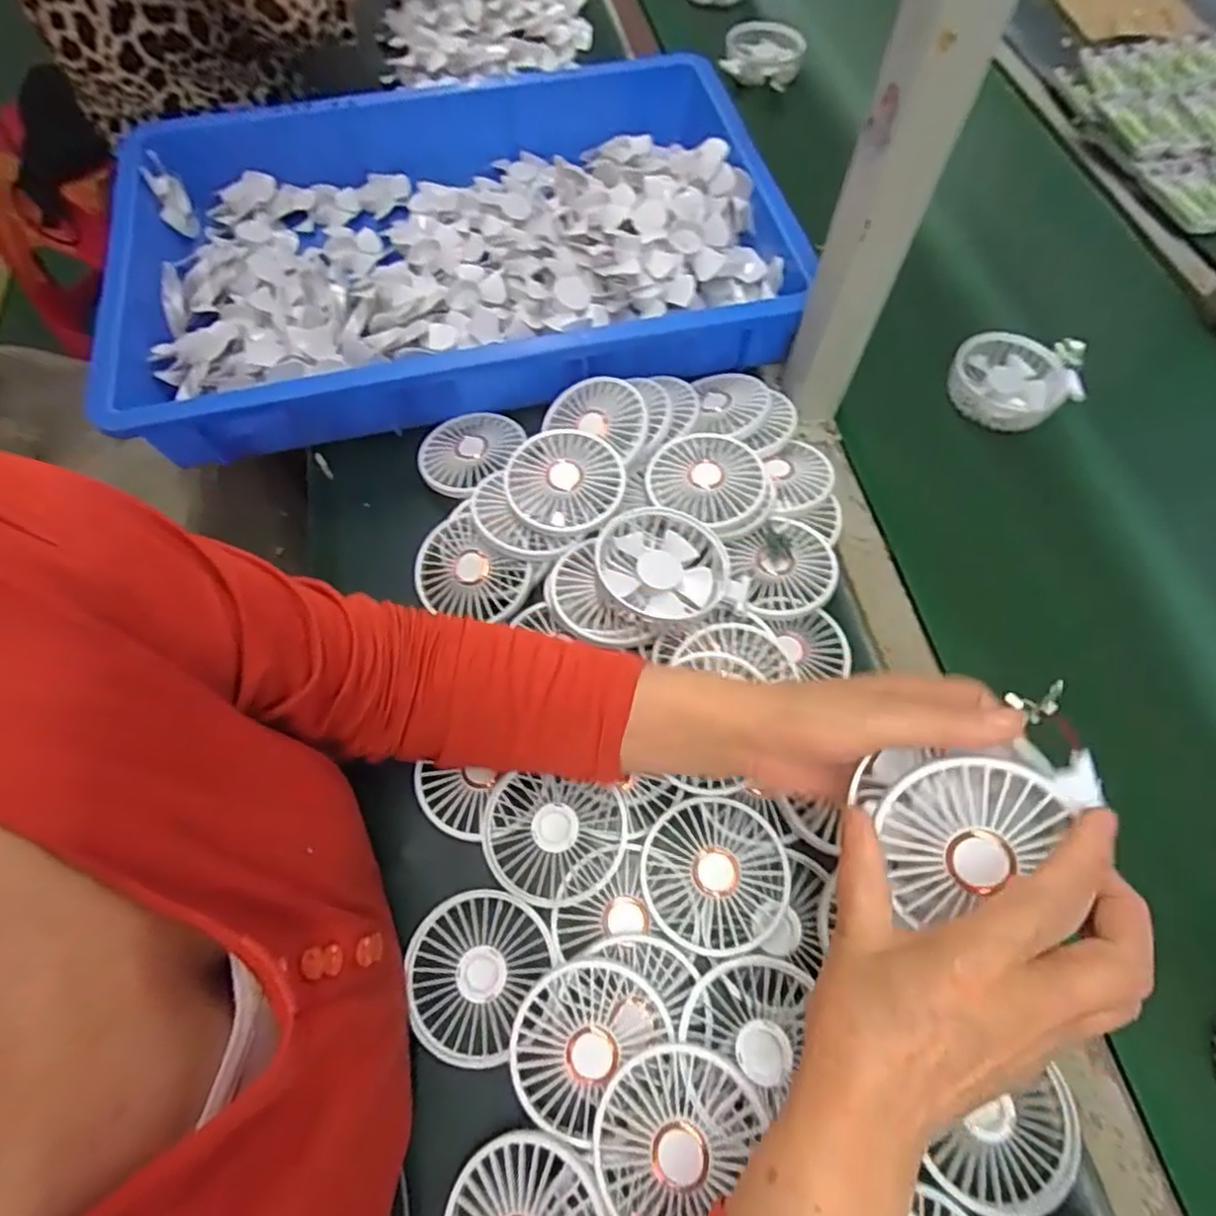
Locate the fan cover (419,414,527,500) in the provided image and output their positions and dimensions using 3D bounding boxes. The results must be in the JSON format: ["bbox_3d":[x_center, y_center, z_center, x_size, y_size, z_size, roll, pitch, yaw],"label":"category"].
[{"bbox_3d":[-0.115,-0.132,0.551,0.074,0.014,0.087,28,66,12],"label":"fan cover"}]

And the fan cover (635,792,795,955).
[{"bbox_3d":[0.065,0.161,0.405,0.086,0.016,0.084,-39,71,-18],"label":"fan cover"}]

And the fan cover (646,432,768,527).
[{"bbox_3d":[0.076,-0.099,0.503,0.083,0.018,0.084,35,68,14],"label":"fan cover"}]

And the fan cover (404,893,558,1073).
[{"bbox_3d":[-0.079,0.212,0.391,0.077,0.012,0.087,28,66,11],"label":"fan cover"}]

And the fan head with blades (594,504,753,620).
[{"bbox_3d":[0.044,-0.029,0.465,0.102,0.028,0.078,11,64,3],"label":"fan head with blades"}]

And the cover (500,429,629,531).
[{"bbox_3d":[-0.033,-0.093,0.496,0.085,0.017,0.083,14,64,5],"label":"cover"}]

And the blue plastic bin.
[{"bbox_3d":[-0.136,-0.340,0.613,0.576,0.082,0.397,-9,65,-6],"label":"blue plastic bin"}]

